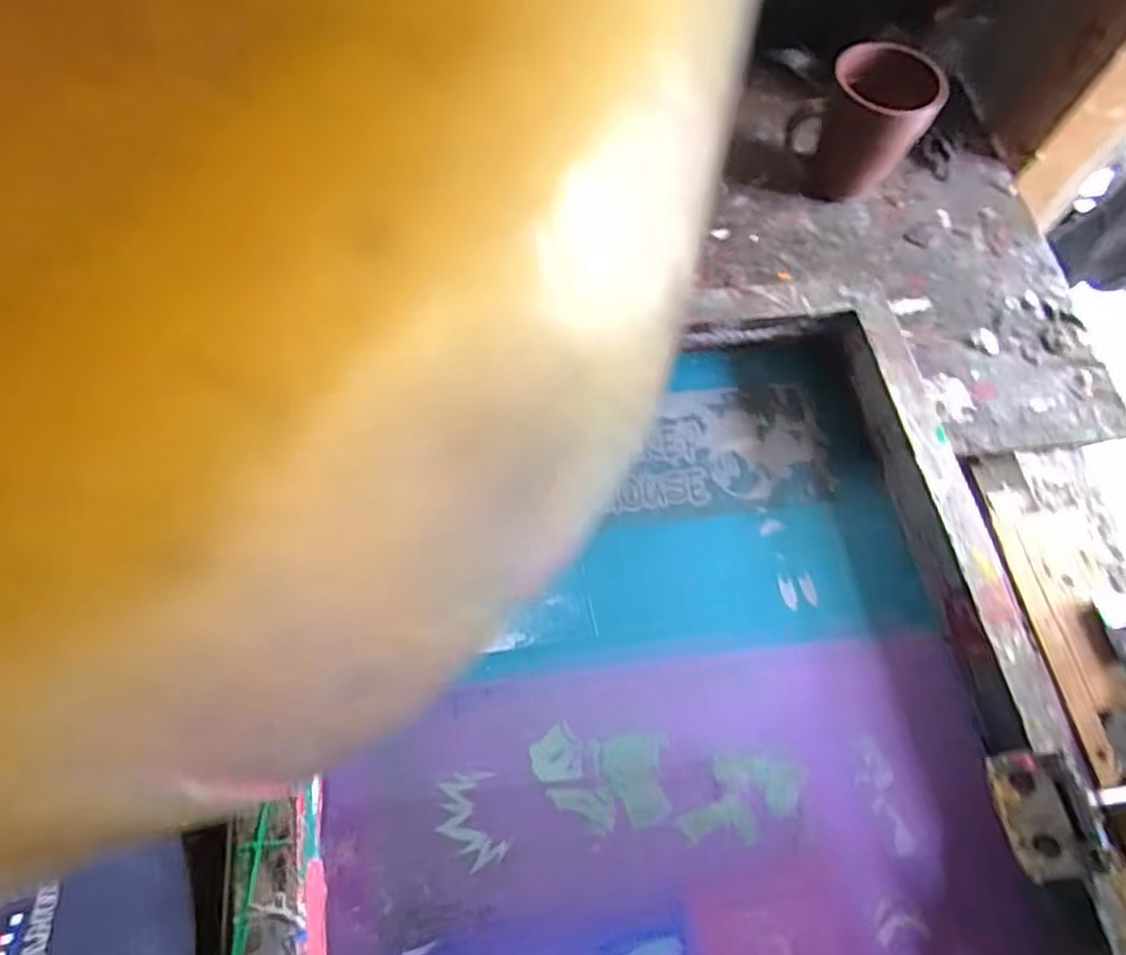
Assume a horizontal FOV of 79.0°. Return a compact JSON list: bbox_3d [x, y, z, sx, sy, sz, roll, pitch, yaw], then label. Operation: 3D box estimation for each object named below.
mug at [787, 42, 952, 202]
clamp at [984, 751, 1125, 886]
[{"bbox_3d":[0.240,-0.291,0.565,0.099,0.104,0.071,19,65,5],"label":"mug"},{"bbox_3d":[0.297,0.172,0.367,0.116,0.034,0.059,-9,66,-8],"label":"clamp"}]

